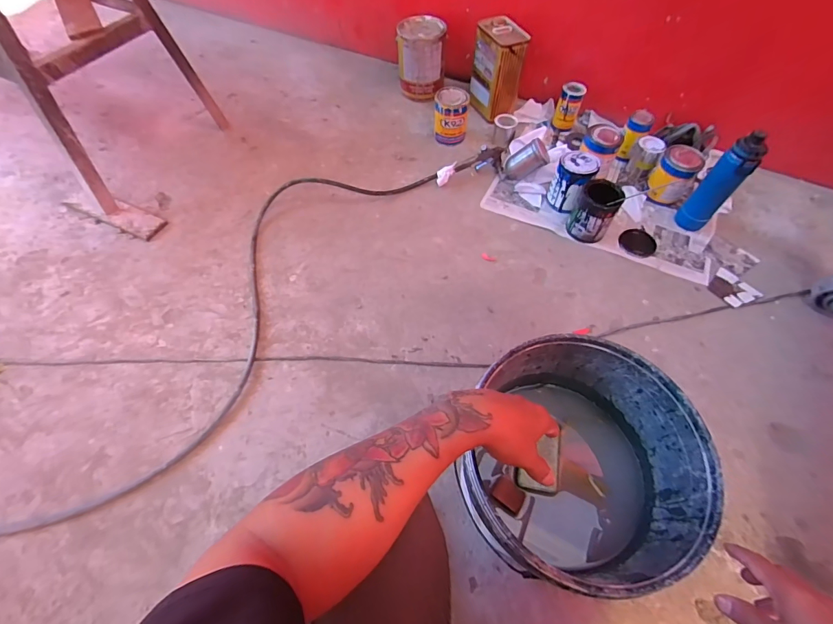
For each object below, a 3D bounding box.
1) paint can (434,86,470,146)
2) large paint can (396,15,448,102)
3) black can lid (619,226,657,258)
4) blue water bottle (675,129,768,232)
[{"bbox_3d":[0.109,-0.615,1.253,0.106,0.151,0.096,8,59,4],"label":"paint can"},{"bbox_3d":[0.015,-0.861,1.361,0.154,0.217,0.151,-2,60,-1],"label":"large paint can"},{"bbox_3d":[0.608,-0.191,1.077,0.099,0.014,0.096,1,58,-1],"label":"black can lid"},{"bbox_3d":[0.752,-0.309,0.992,0.075,0.263,0.085,38,65,20],"label":"blue water bottle"}]

